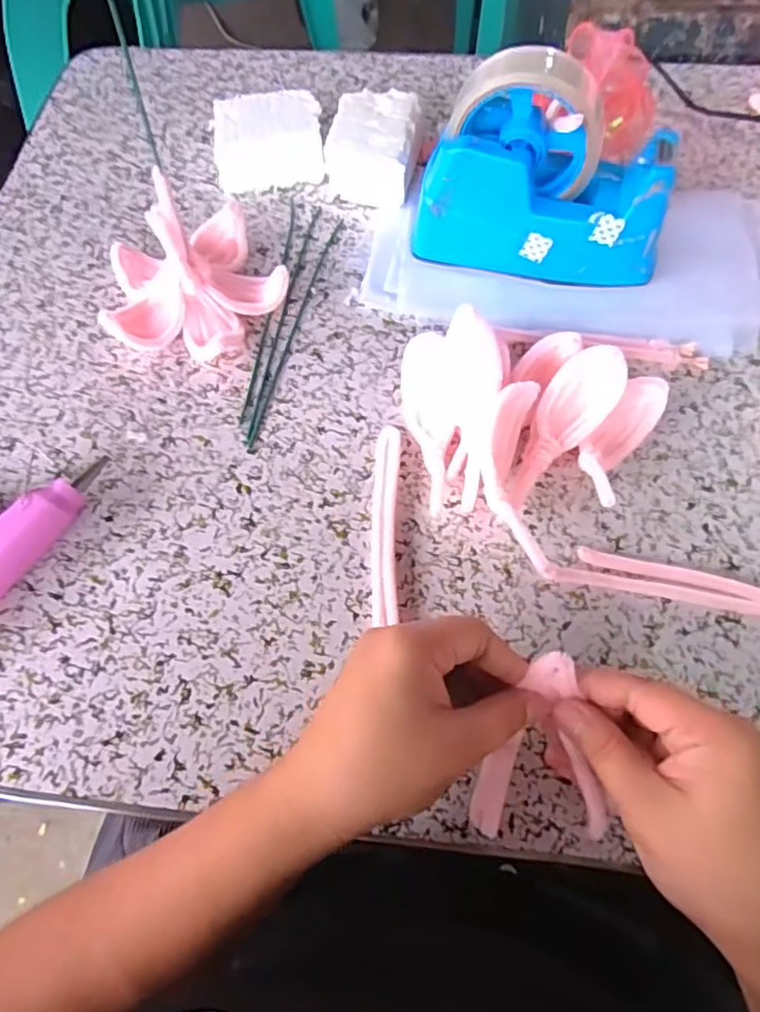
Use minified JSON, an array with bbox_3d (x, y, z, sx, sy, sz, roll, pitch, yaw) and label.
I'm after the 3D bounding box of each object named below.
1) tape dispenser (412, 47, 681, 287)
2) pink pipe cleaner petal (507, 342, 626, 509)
[{"bbox_3d":[0.105,-0.207,0.392,0.155,0.101,0.080,13,67,8],"label":"tape dispenser"},{"bbox_3d":[0.100,-0.044,0.348,0.035,0.014,0.101,32,85,15],"label":"pink pipe cleaner petal"}]

